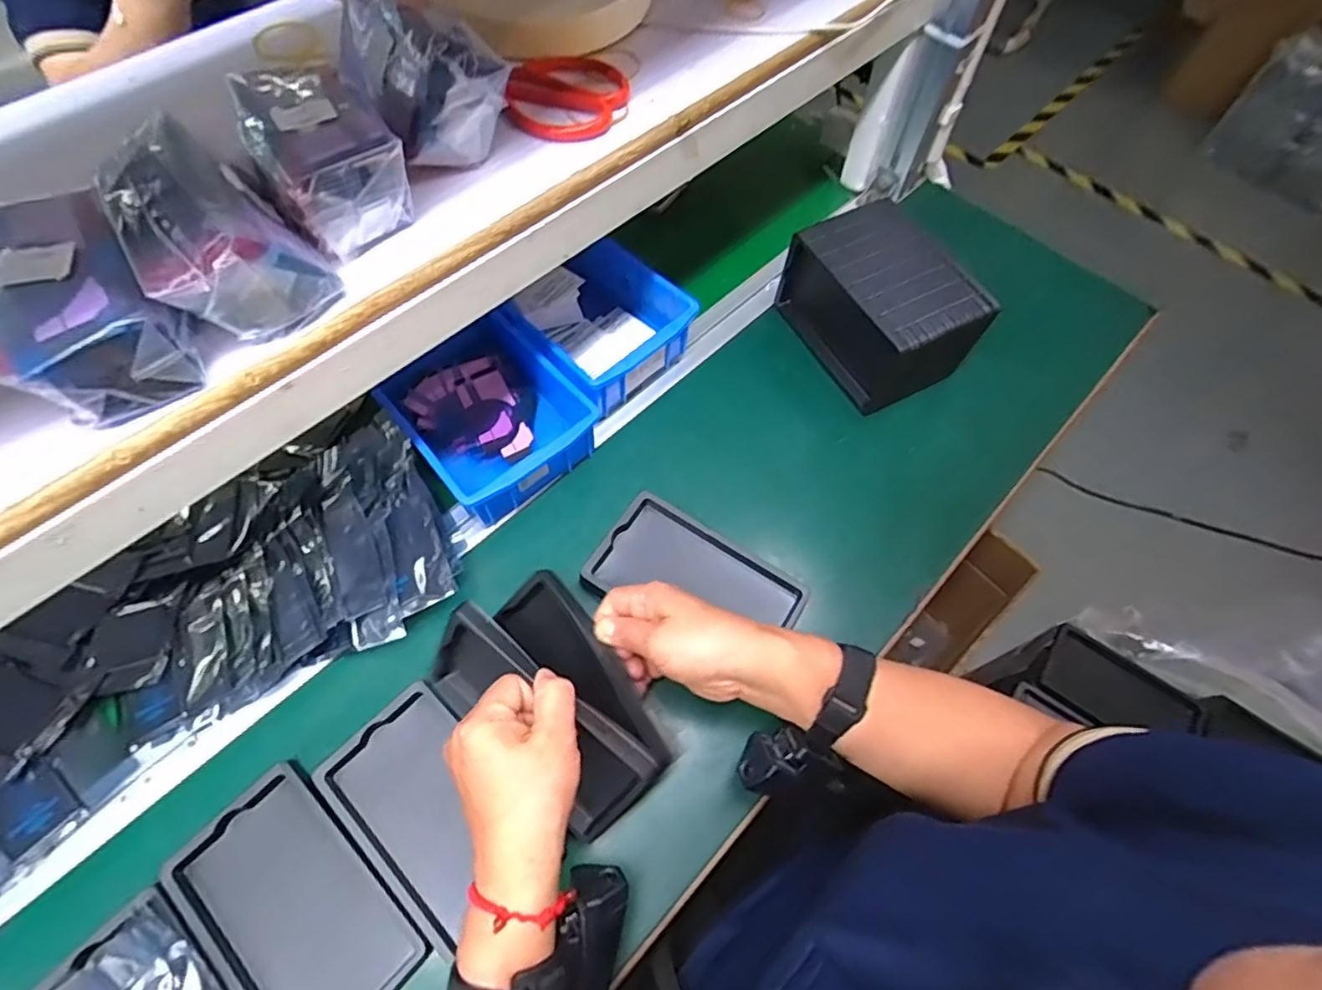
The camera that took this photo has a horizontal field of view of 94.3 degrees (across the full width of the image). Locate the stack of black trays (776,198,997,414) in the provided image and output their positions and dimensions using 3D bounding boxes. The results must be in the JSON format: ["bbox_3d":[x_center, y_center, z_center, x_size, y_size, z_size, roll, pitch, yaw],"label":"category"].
[{"bbox_3d":[0.210,-0.181,0.592,0.114,0.099,0.175,-27,67,-15],"label":"stack of black trays"}]

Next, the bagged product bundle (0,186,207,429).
[{"bbox_3d":[-0.272,-0.089,0.289,0.065,0.047,0.102,-34,69,-18],"label":"bagged product bundle"}]

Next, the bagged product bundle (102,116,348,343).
[{"bbox_3d":[-0.223,-0.133,0.304,0.069,0.061,0.110,-35,69,-18],"label":"bagged product bundle"}]

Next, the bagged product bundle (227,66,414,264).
[{"bbox_3d":[-0.179,-0.177,0.336,0.066,0.055,0.067,-35,69,-18],"label":"bagged product bundle"}]

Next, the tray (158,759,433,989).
[{"bbox_3d":[-0.233,0.264,0.392,0.160,0.013,0.095,41,68,17],"label":"tray"}]

